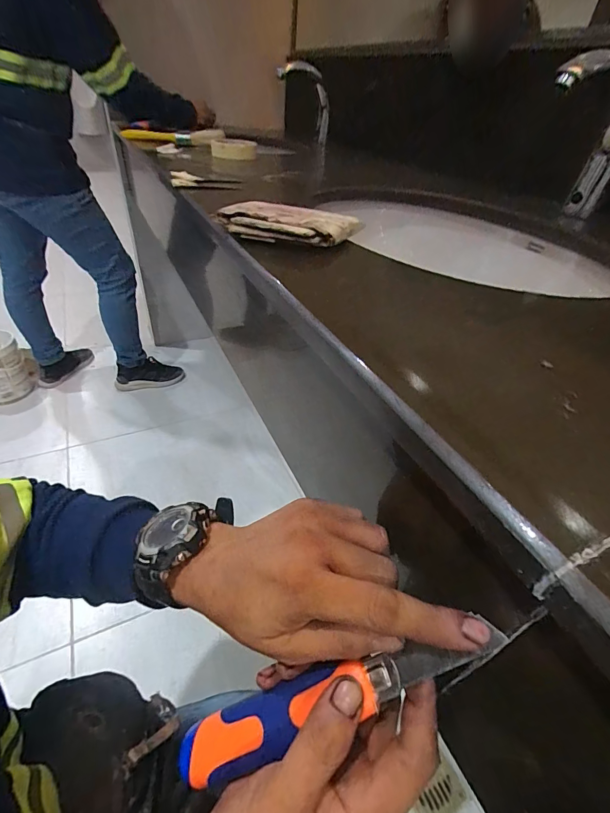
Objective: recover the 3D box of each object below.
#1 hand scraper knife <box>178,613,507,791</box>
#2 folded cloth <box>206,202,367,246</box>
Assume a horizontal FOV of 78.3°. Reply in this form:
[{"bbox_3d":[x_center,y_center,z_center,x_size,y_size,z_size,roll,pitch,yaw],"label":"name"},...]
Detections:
[{"bbox_3d":[0.007,0.163,0.205,0.208,0.016,0.030,-33,40,15],"label":"hand scraper knife"},{"bbox_3d":[-0.019,-0.183,0.368,0.138,0.019,0.092,12,40,7],"label":"folded cloth"}]

